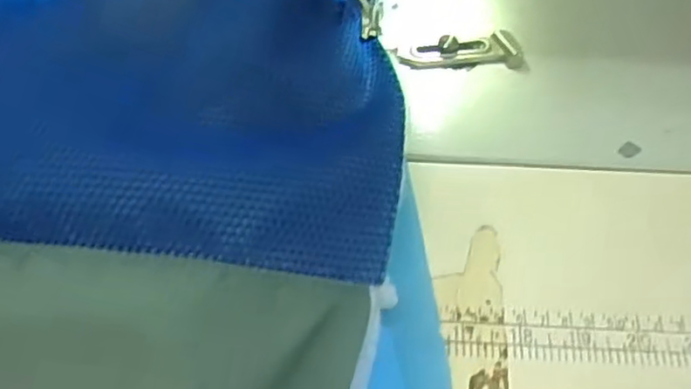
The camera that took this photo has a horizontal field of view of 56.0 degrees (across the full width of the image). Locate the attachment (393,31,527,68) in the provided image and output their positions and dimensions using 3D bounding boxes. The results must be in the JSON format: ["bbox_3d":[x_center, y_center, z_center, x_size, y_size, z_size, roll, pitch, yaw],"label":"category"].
[{"bbox_3d":[0.064,-0.081,0.365,0.070,0.012,0.021,-5,61,-4],"label":"attachment"}]

